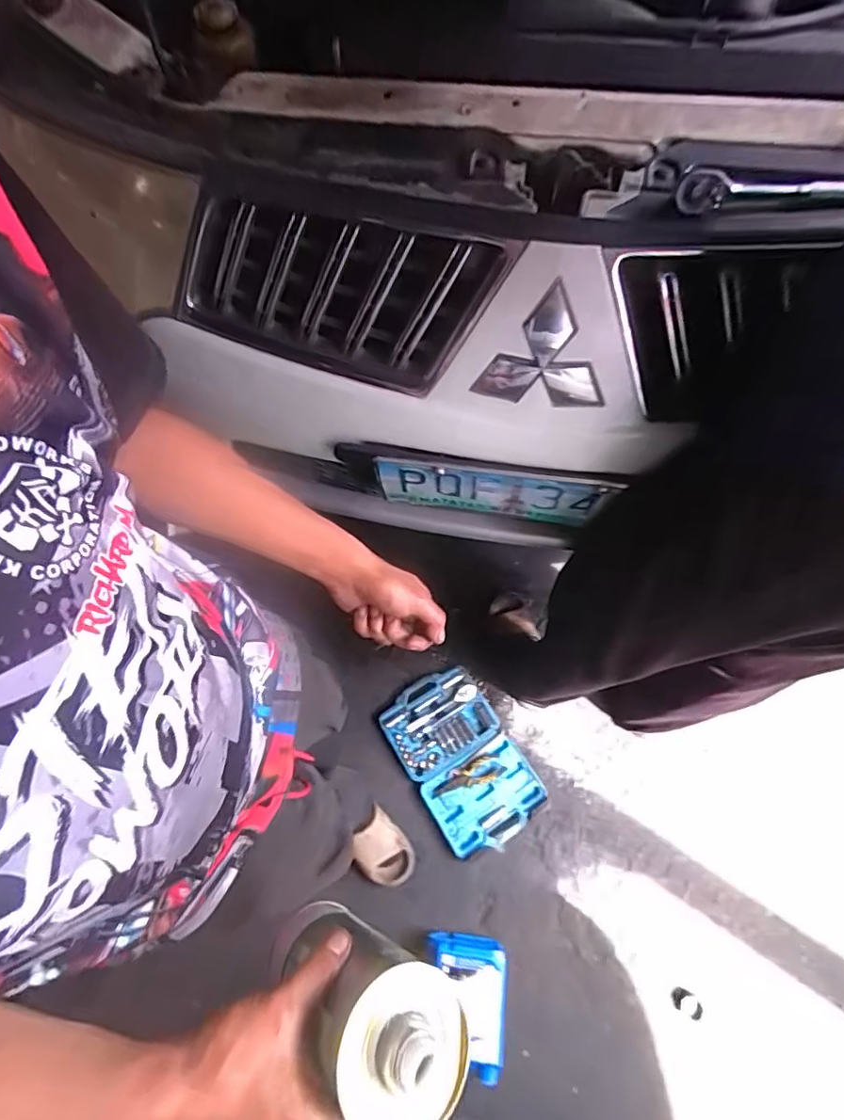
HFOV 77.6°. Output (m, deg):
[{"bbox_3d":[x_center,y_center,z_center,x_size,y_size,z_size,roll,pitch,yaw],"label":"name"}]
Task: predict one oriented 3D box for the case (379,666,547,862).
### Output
[{"bbox_3d":[0.088,0.456,1.215,0.242,0.035,0.372,-31,70,-10],"label":"case"}]

